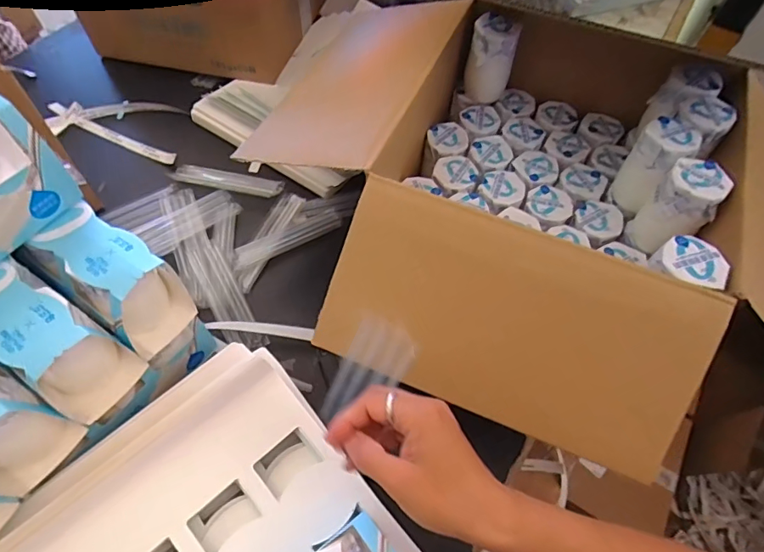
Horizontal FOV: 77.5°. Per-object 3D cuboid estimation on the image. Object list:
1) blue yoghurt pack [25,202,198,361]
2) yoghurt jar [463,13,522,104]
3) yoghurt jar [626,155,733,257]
[{"bbox_3d":[-0.232,0.004,0.424,0.108,0.094,0.072,33,63,16],"label":"blue yoghurt pack"},{"bbox_3d":[0.136,-0.273,0.606,0.054,0.101,0.046,17,60,7],"label":"yoghurt jar"},{"bbox_3d":[0.296,-0.063,0.486,0.054,0.108,0.055,-39,69,-23],"label":"yoghurt jar"}]

